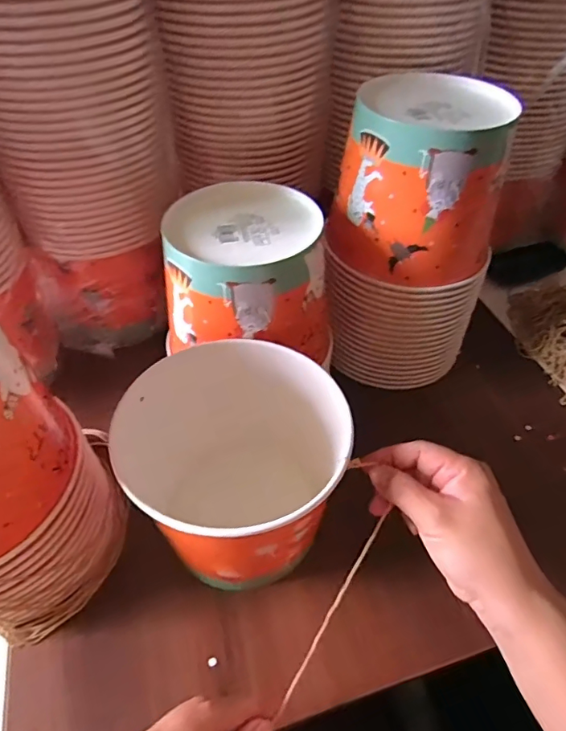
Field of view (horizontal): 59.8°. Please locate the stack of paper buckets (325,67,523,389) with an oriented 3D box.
[{"bbox_3d":[0.126,-0.115,0.481,0.144,0.254,0.134,17,50,15],"label":"stack of paper buckets"}]

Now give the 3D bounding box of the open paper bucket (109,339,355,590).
[{"bbox_3d":[-0.039,0.078,0.400,0.147,0.142,0.140,0,48,0],"label":"open paper bucket"}]

